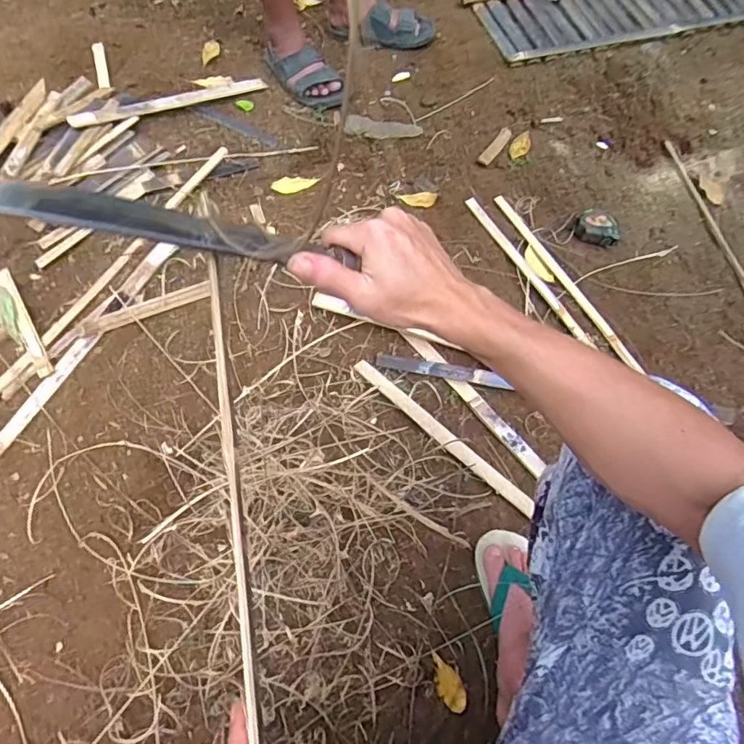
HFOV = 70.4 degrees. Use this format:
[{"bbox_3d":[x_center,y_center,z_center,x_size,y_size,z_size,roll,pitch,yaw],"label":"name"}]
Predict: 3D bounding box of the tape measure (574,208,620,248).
[{"bbox_3d":[0.453,-0.288,1.056,0.090,0.047,0.059,32,67,17],"label":"tape measure"}]

